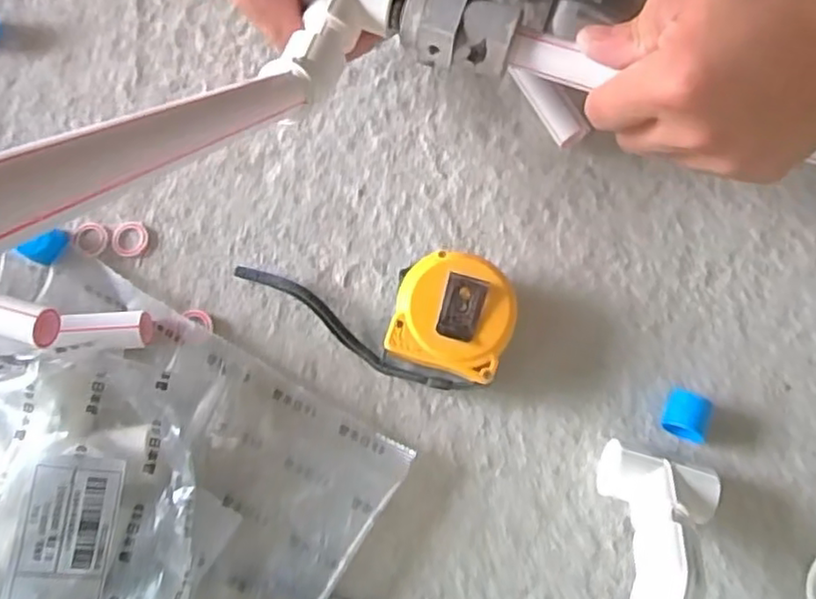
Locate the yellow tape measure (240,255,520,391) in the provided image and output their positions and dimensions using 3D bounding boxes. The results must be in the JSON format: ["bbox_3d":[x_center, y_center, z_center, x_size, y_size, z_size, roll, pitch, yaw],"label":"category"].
[{"bbox_3d":[-0.021,0.003,0.365,0.153,0.041,0.070,11,77,2],"label":"yellow tape measure"}]

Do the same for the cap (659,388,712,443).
[{"bbox_3d":[0.148,0.062,0.363,0.020,0.023,0.026,16,78,3],"label":"cap"}]

